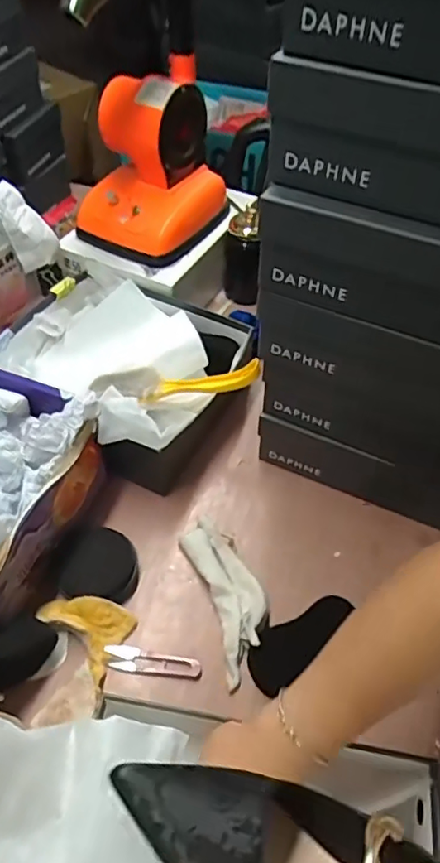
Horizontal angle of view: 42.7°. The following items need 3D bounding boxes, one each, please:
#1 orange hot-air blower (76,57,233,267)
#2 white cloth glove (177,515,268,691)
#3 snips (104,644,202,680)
[{"bbox_3d":[-0.102,-0.392,0.833,0.191,0.204,0.172,23,55,16],"label":"orange hot-air blower"},{"bbox_3d":[0.010,0.178,0.638,0.064,0.040,0.184,-15,54,-13],"label":"white cloth glove"},{"bbox_3d":[-0.072,0.248,0.605,0.104,0.010,0.026,9,52,6],"label":"snips"}]

